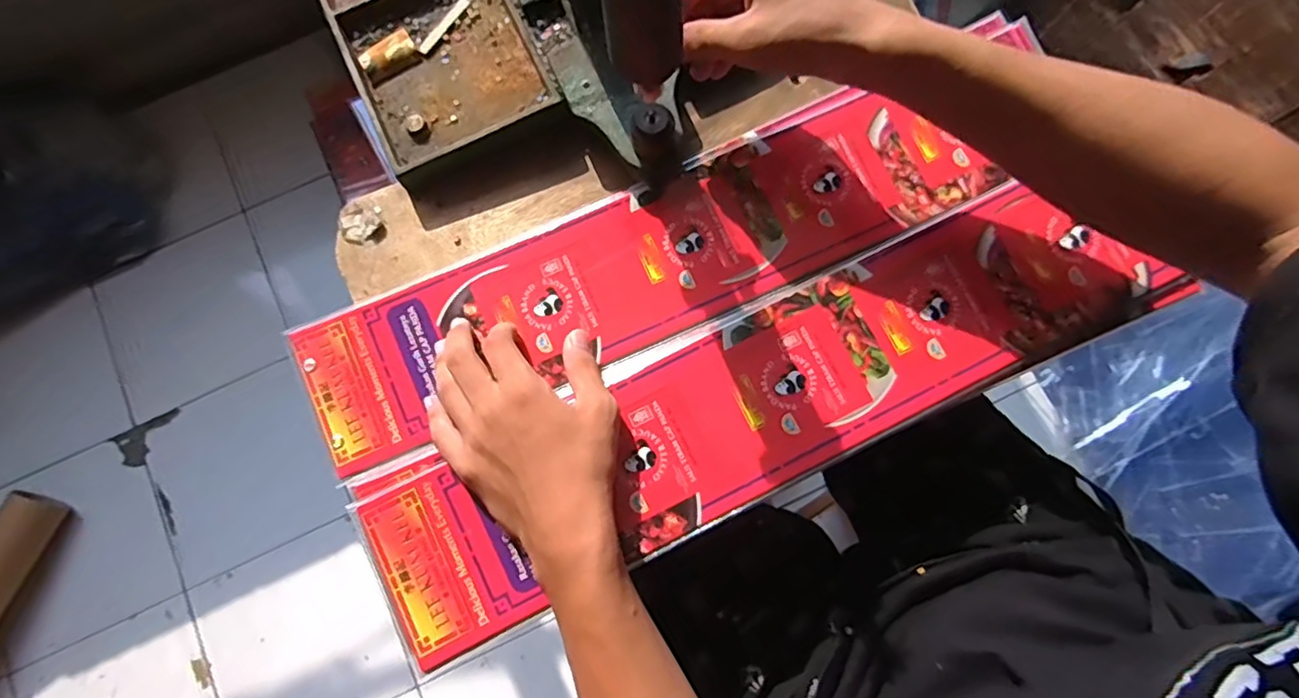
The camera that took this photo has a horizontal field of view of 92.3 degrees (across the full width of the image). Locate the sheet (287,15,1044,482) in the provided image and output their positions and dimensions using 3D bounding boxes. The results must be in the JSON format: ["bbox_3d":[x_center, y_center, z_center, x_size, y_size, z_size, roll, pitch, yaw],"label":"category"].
[{"bbox_3d":[0.002,-0.066,0.446,0.502,0.008,0.116,-26,81,-4],"label":"sheet"}]

